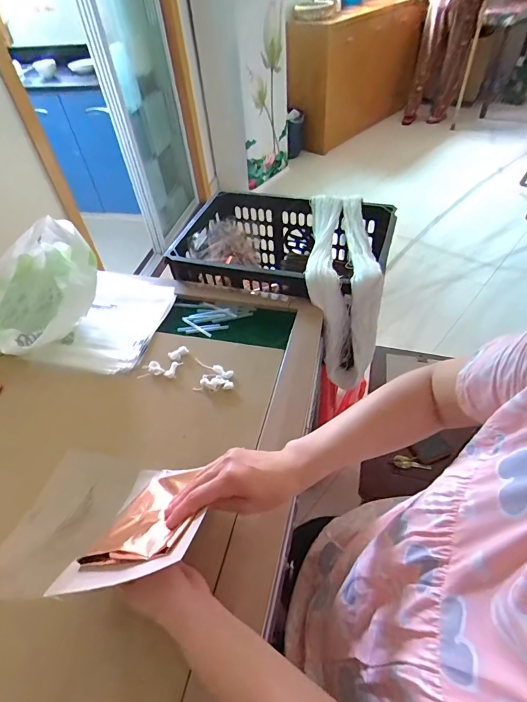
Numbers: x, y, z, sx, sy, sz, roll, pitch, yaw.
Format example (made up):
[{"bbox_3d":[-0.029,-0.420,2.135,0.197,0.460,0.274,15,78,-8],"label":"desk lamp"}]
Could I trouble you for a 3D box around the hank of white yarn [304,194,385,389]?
[{"bbox_3d":[0.151,-0.160,0.803,0.133,0.185,0.426,-1,75,2],"label":"hank of white yarn"}]

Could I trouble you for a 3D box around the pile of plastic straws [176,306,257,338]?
[{"bbox_3d":[-0.088,-0.060,0.740,0.135,0.007,0.071,-1,48,2],"label":"pile of plastic straws"}]

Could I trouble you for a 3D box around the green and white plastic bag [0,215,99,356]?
[{"bbox_3d":[-0.429,-0.112,0.708,0.207,0.155,0.233,11,49,12],"label":"green and white plastic bag"}]

